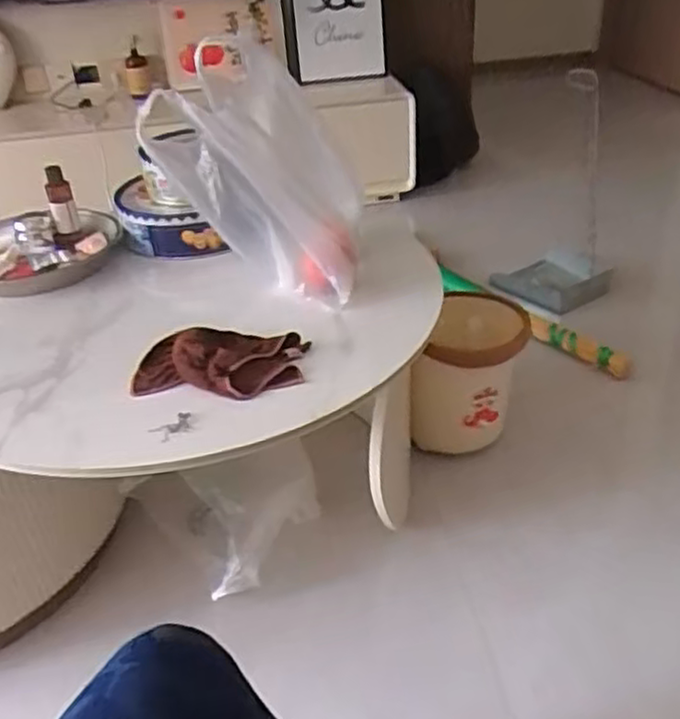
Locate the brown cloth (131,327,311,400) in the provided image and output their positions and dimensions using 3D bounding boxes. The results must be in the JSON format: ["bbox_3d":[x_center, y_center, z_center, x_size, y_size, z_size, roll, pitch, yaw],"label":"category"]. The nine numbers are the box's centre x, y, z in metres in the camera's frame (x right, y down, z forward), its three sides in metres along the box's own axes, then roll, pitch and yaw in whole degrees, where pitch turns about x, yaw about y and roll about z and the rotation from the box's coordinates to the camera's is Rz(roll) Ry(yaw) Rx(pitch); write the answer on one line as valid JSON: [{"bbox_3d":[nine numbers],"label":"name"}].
[{"bbox_3d":[-0.149,-0.004,0.912,0.206,0.036,0.119,1,34,4],"label":"brown cloth"}]

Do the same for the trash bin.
[{"bbox_3d":[0.244,0.023,1.338,0.174,0.248,0.199,8,36,18],"label":"trash bin"}]

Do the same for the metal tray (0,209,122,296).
[{"bbox_3d":[-0.496,-0.186,1.188,0.254,0.047,0.214,-11,38,-16],"label":"metal tray"}]

